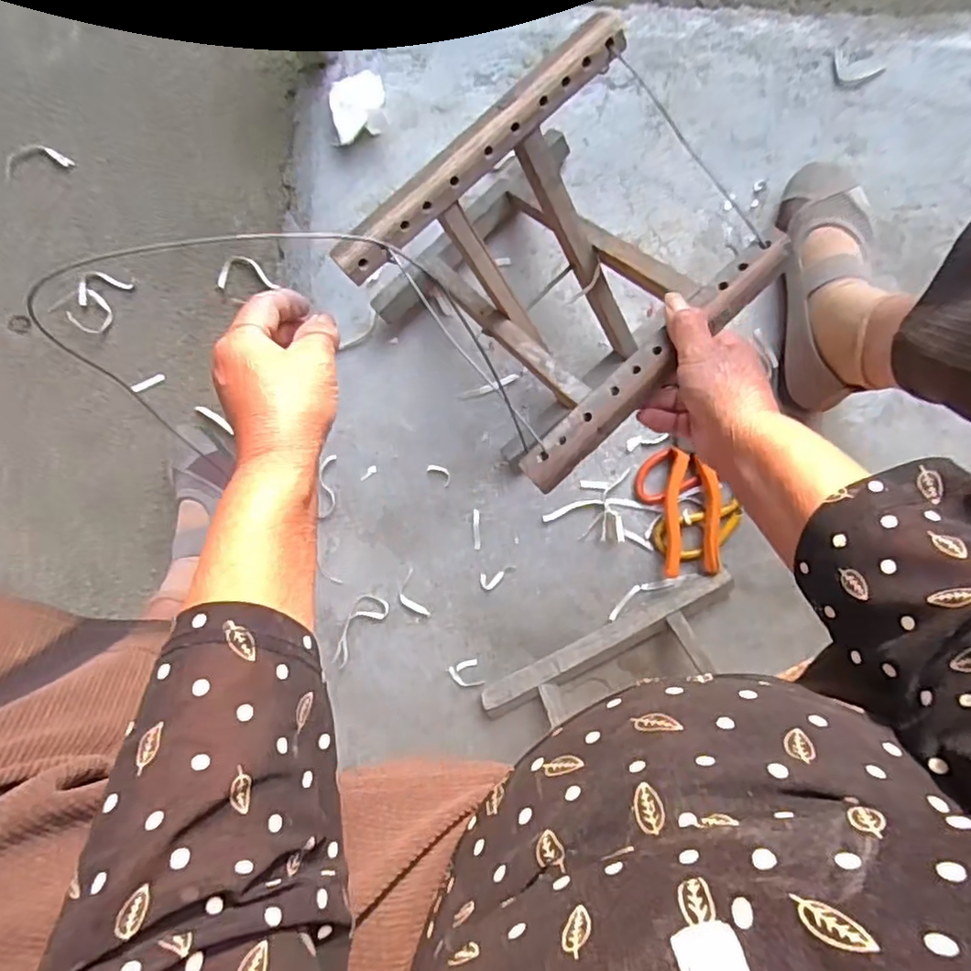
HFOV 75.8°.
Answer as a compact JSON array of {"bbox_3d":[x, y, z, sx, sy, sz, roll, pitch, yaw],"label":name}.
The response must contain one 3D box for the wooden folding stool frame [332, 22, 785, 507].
[{"bbox_3d":[0.057,-0.168,0.519,0.236,0.205,0.228,-43,92,6],"label":"wooden folding stool frame"}]

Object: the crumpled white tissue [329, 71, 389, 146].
[{"bbox_3d":[-0.124,-0.371,0.604,0.051,0.027,0.066,-12,94,4],"label":"crumpled white tissue"}]

